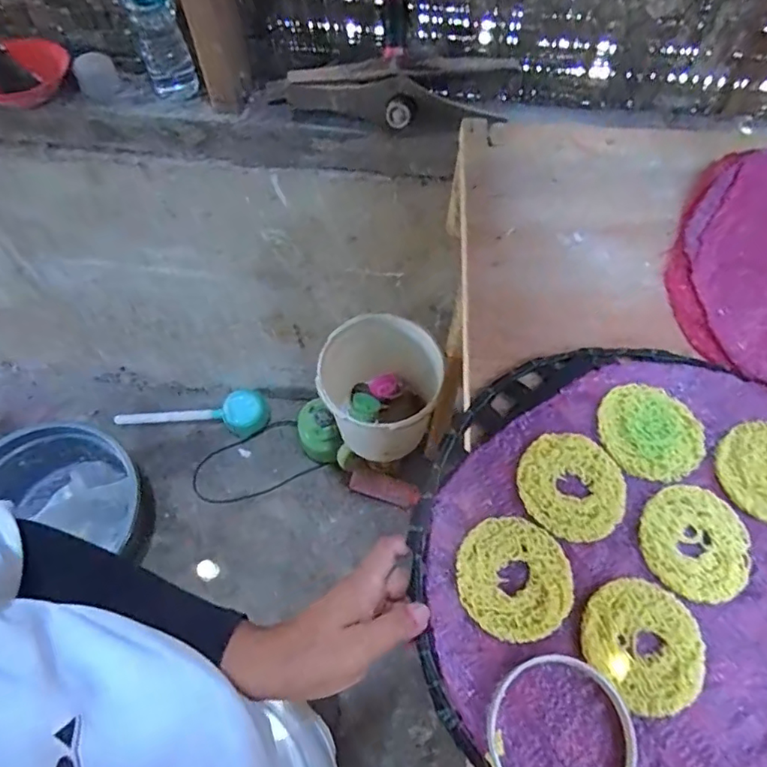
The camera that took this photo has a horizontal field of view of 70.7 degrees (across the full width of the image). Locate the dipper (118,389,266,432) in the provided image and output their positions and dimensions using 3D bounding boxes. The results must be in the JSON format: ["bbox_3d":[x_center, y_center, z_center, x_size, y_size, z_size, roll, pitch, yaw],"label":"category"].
[{"bbox_3d":[-0.480,0.086,1.382,0.363,0.093,0.095,-5,62,-3],"label":"dipper"}]

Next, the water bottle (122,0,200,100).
[{"bbox_3d":[-0.323,-0.517,0.747,0.065,0.225,0.073,-21,64,-12],"label":"water bottle"}]

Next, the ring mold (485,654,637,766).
[{"bbox_3d":[0.109,0.217,0.332,0.091,0.013,0.088,0,63,0],"label":"ring mold"}]

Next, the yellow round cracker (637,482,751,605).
[{"bbox_3d":[0.225,0.114,0.391,0.075,0.006,0.078,0,63,0],"label":"yellow round cracker"}]

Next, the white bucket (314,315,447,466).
[{"bbox_3d":[-0.007,0.010,1.092,0.226,0.279,0.188,0,61,0],"label":"white bucket"}]

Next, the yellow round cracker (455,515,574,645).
[{"bbox_3d":[0.091,0.135,0.378,0.078,0.007,0.080,0,63,0],"label":"yellow round cracker"}]

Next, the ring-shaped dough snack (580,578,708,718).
[{"bbox_3d":[0.174,0.173,0.360,0.075,0.007,0.078,0,63,0],"label":"ring-shaped dough snack"}]

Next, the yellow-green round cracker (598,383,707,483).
[{"bbox_3d":[0.212,0.036,0.425,0.077,0.005,0.080,0,63,0],"label":"yellow-green round cracker"}]

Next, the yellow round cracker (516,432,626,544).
[{"bbox_3d":[0.142,0.077,0.408,0.077,0.007,0.078,-41,69,-19],"label":"yellow round cracker"}]

